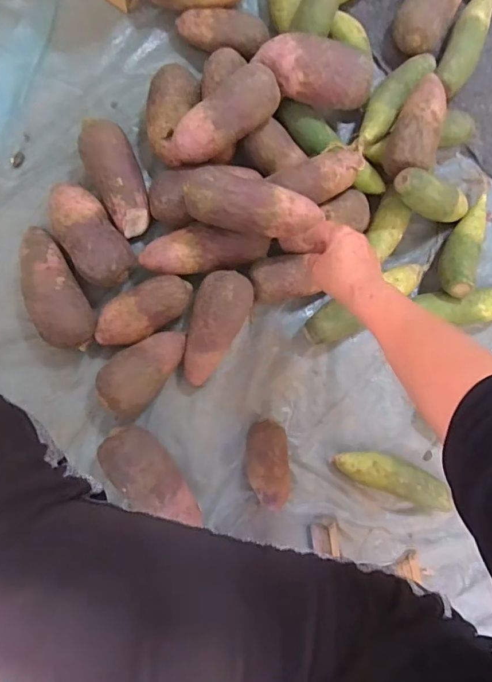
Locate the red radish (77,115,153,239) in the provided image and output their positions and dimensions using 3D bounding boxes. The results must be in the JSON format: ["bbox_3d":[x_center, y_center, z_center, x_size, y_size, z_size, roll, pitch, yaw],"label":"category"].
[{"bbox_3d":[-0.182,-0.226,0.627,0.066,0.068,0.155,-21,90,-9],"label":"red radish"}]

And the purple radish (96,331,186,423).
[{"bbox_3d":[-0.138,0.036,0.608,0.075,0.073,0.132,43,82,-5],"label":"purple radish"}]

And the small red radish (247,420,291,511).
[{"bbox_3d":[0.030,0.177,0.641,0.056,0.057,0.126,-7,88,-9],"label":"small red radish"}]

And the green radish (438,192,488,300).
[{"bbox_3d":[0.339,-0.145,0.690,0.051,0.048,0.181,31,63,-6],"label":"green radish"}]

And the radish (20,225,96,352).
[{"bbox_3d":[-0.261,-0.072,0.605,0.073,0.074,0.179,-22,91,-9],"label":"radish"}]

